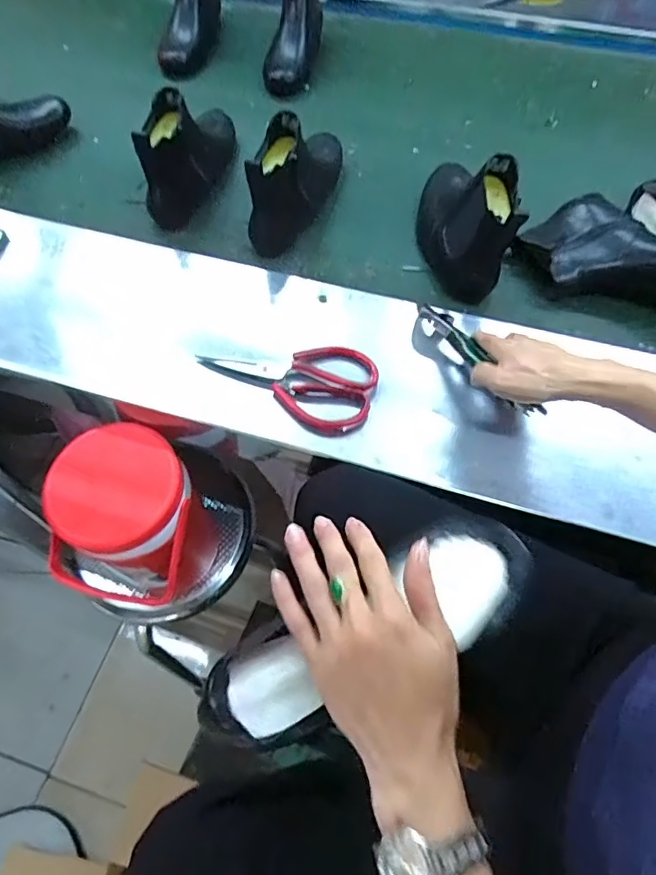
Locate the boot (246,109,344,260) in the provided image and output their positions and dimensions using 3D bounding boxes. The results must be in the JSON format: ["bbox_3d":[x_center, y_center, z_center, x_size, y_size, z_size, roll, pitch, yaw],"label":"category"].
[{"bbox_3d":[-0.036,-0.372,0.703,0.075,0.125,0.246,19,62,11],"label":"boot"}]

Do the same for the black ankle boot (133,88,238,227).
[{"bbox_3d":[-0.189,-0.413,0.724,0.086,0.122,0.238,6,60,4],"label":"black ankle boot"}]

